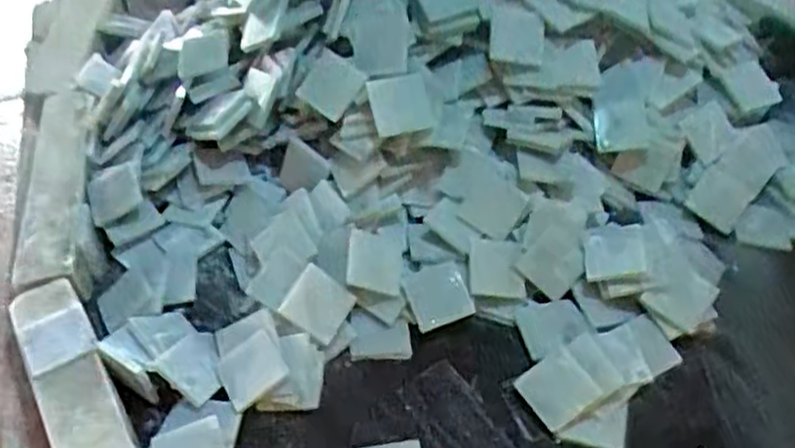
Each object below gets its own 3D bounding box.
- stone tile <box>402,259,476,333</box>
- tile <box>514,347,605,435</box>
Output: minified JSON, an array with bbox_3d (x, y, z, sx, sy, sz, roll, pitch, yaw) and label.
[{"bbox_3d":[0.035,0.062,0.629,0.049,0.006,0.051,-21,83,0],"label":"stone tile"},{"bbox_3d":[0.123,0.127,0.565,0.048,0.004,0.047,-40,71,-1],"label":"tile"}]

